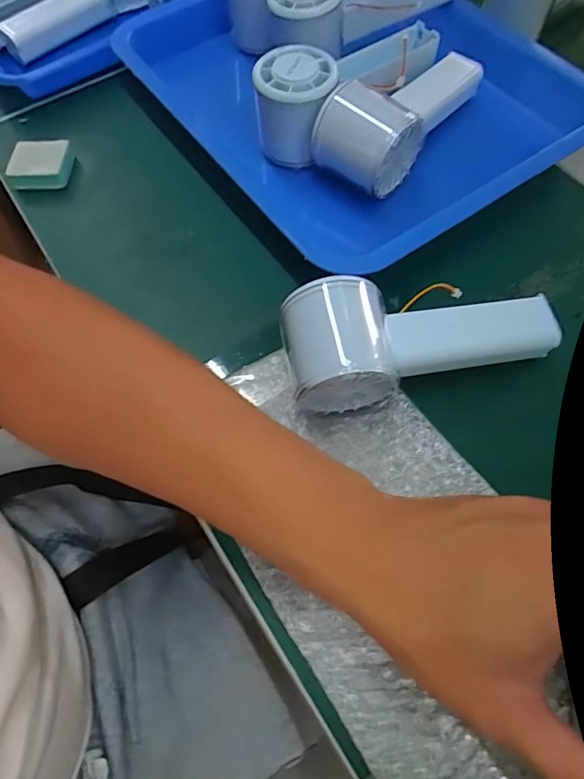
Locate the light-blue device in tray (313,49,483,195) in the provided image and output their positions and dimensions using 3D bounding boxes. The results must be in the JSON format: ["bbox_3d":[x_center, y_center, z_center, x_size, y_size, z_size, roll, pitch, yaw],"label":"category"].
[{"bbox_3d":[0.080,-0.204,0.357,0.065,0.056,0.150,32,68,15],"label":"light-blue device in tray"}]

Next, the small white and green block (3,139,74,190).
[{"bbox_3d":[-0.191,-0.170,0.374,0.049,0.017,0.040,0,64,1],"label":"small white and green block"}]

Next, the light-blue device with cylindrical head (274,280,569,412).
[{"bbox_3d":[0.071,-0.025,0.273,0.149,0.067,0.050,-8,64,-3],"label":"light-blue device with cylindrical head"}]

